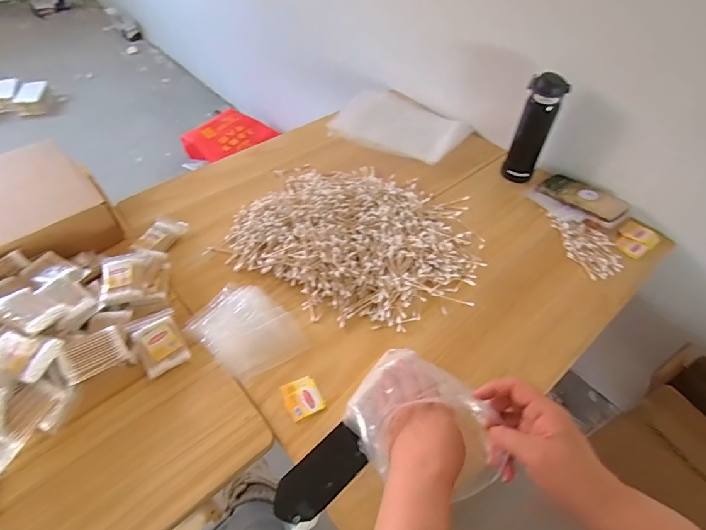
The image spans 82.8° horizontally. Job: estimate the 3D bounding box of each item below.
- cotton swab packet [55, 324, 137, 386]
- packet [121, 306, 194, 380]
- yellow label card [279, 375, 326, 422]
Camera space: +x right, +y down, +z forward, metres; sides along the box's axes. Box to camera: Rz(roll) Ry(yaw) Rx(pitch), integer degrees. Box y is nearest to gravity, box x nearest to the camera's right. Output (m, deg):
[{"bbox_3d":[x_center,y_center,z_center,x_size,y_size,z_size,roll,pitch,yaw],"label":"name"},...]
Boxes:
[{"bbox_3d":[-0.348,0.121,0.541,0.076,0.009,0.054,-26,79,-36],"label":"cotton swab packet"},{"bbox_3d":[-0.283,0.111,0.583,0.062,0.030,0.092,-29,59,-23],"label":"packet"},{"bbox_3d":[-0.070,0.184,0.560,0.049,0.004,0.054,-19,53,-18],"label":"yellow label card"}]

